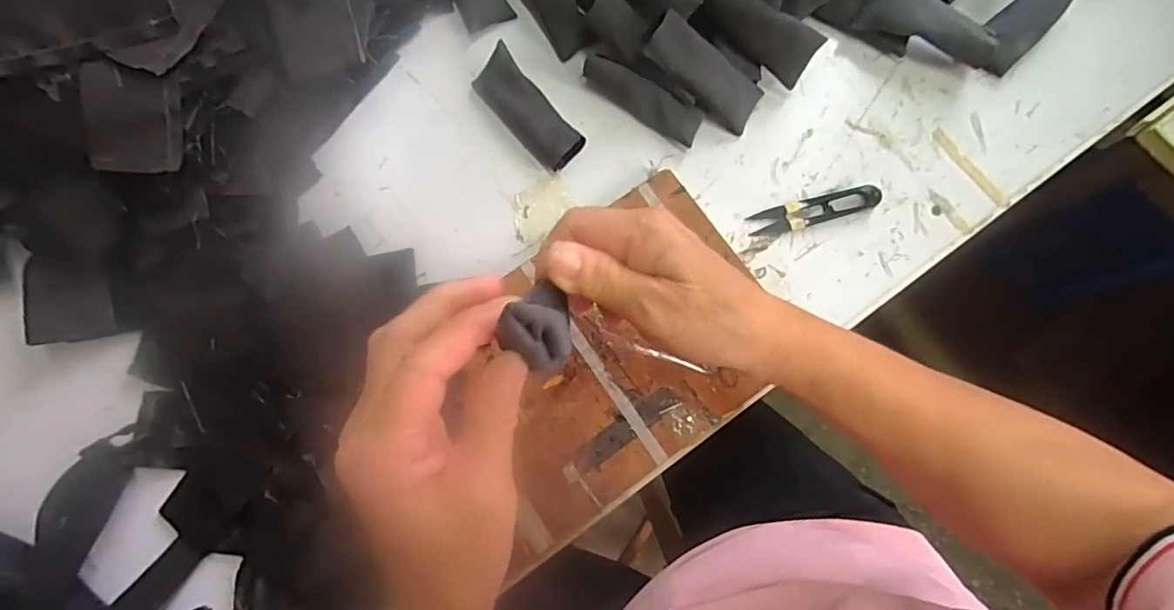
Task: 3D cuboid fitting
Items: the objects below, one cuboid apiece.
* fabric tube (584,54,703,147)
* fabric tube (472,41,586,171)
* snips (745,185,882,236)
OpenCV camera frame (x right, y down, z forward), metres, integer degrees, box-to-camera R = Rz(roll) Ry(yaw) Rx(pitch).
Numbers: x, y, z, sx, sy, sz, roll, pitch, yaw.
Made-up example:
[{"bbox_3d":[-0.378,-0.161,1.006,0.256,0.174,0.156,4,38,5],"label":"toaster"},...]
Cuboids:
[{"bbox_3d":[0.043,-0.162,0.446,0.100,0.025,0.026,31,82,6],"label":"fabric tube"},{"bbox_3d":[-0.047,-0.154,0.446,0.037,0.023,0.103,-40,82,-6],"label":"fabric tube"},{"bbox_3d":[0.176,-0.074,0.436,0.099,0.008,0.021,-16,80,-2],"label":"snips"}]

